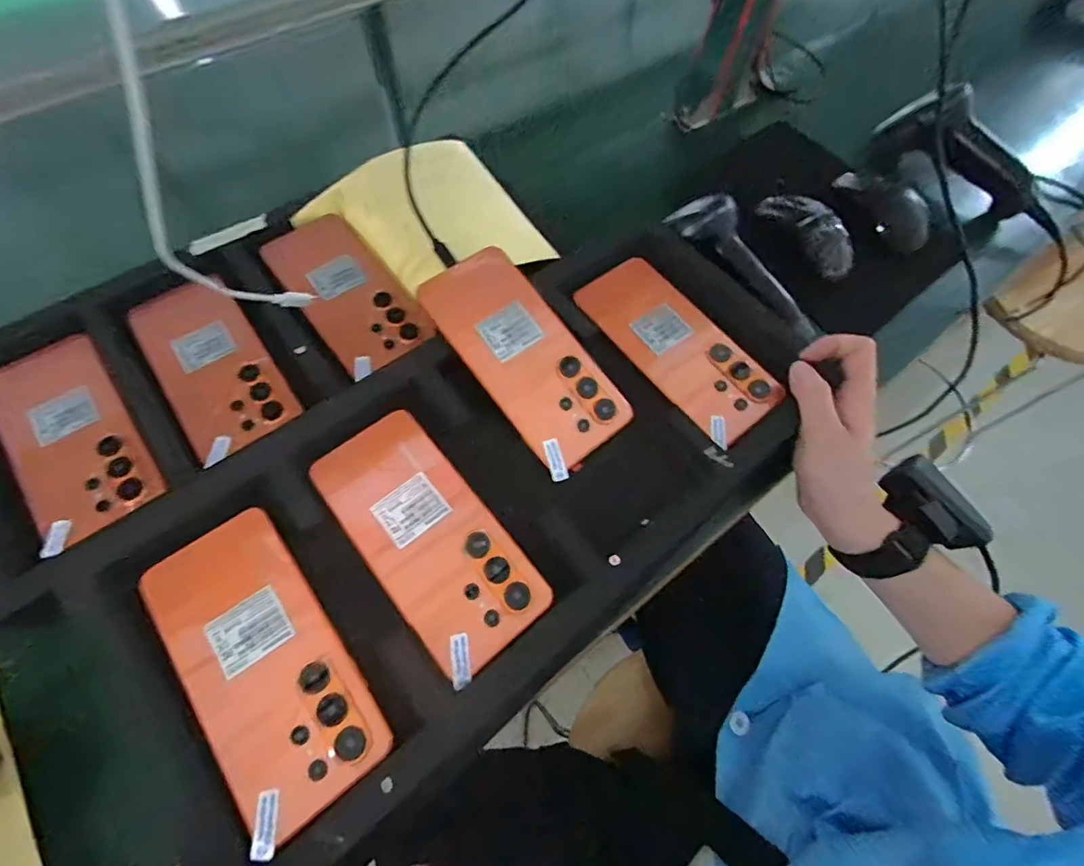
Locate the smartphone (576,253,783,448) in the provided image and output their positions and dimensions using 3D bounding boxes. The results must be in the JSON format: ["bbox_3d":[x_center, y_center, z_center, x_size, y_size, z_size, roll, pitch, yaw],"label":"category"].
[{"bbox_3d":[0.107,-0.071,0.393,0.078,0.016,0.173,-32,70,-16],"label":"smartphone"}]

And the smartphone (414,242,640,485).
[{"bbox_3d":[-0.011,-0.056,0.356,0.078,0.009,0.167,-35,84,-17],"label":"smartphone"}]

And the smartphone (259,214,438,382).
[{"bbox_3d":[-0.168,-0.124,0.424,0.080,0.011,0.164,-35,71,-17],"label":"smartphone"}]

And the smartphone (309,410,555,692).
[{"bbox_3d":[-0.073,0.063,0.314,0.076,0.006,0.167,-36,71,-18],"label":"smartphone"}]

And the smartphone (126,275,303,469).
[{"bbox_3d":[-0.262,-0.056,0.390,0.078,0.010,0.163,-33,70,-17],"label":"smartphone"}]

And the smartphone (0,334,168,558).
[{"bbox_3d":[-0.346,-0.002,0.360,0.078,0.004,0.170,-34,70,-17],"label":"smartphone"}]

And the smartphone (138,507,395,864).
[{"bbox_3d":[-0.158,0.128,0.275,0.077,0.010,0.164,-34,70,-17],"label":"smartphone"}]

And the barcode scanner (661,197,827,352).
[{"bbox_3d":[0.171,-0.138,0.412,0.043,0.048,0.160,-31,69,-16],"label":"barcode scanner"}]

